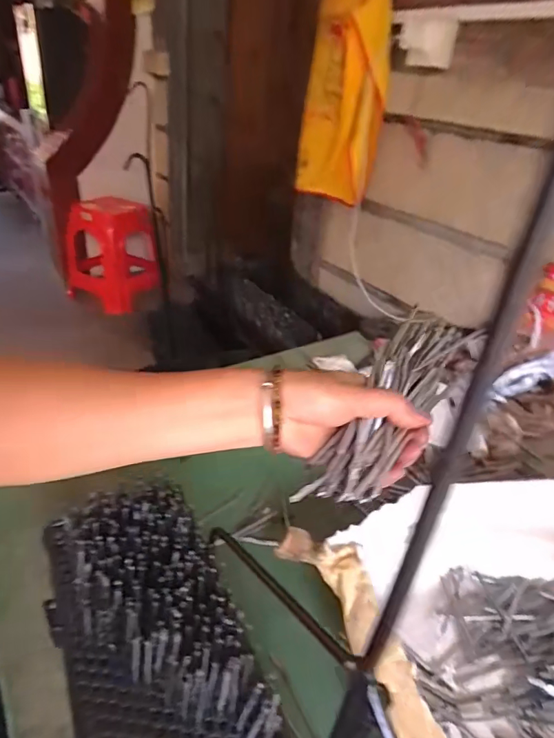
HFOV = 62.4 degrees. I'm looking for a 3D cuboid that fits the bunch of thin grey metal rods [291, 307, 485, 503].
[{"bbox_3d":[0.080,0.031,0.338,0.053,0.028,0.168,28,72,29],"label":"bunch of thin grey metal rods"}]

